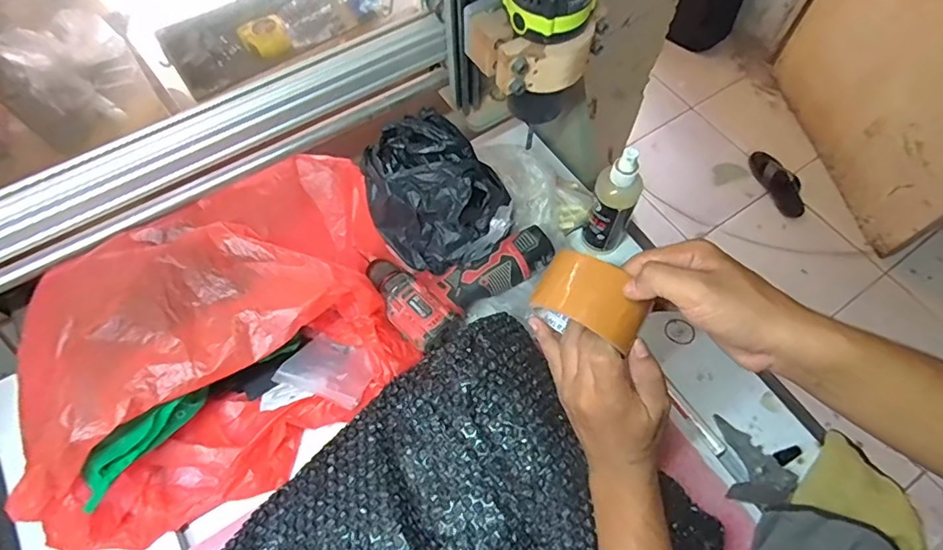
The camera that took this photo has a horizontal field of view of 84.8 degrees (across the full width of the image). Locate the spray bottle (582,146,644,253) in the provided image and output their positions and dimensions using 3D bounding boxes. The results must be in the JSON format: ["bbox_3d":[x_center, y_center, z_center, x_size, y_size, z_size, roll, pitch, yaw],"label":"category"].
[{"bbox_3d":[0.163,-0.080,0.597,0.053,0.161,0.041,25,67,12],"label":"spray bottle"}]

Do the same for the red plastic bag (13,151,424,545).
[{"bbox_3d":[-0.259,0.064,0.540,0.427,0.155,0.282,-34,68,-15],"label":"red plastic bag"}]

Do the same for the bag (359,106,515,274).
[{"bbox_3d":[-0.037,-0.096,0.601,0.156,0.123,0.136,-15,65,-7],"label":"bag"}]

